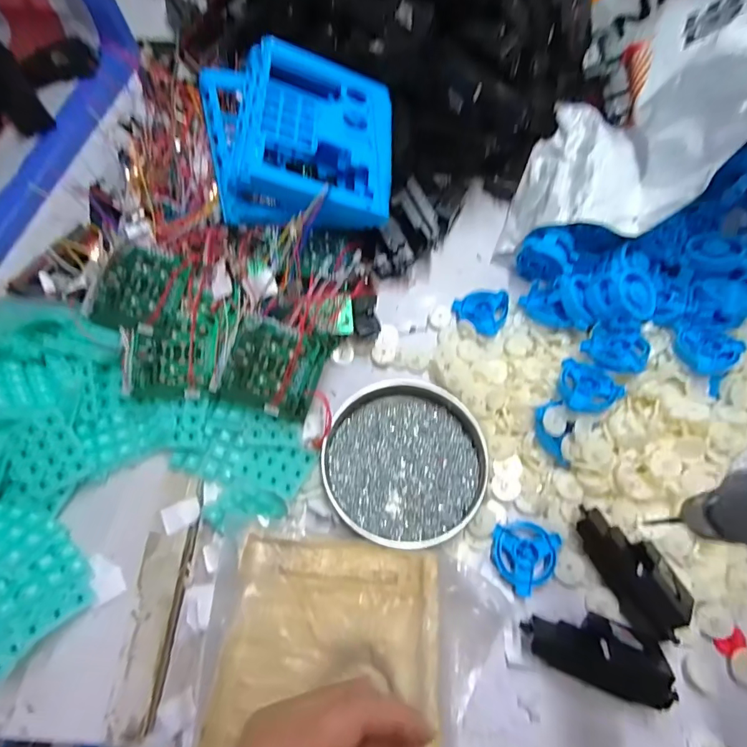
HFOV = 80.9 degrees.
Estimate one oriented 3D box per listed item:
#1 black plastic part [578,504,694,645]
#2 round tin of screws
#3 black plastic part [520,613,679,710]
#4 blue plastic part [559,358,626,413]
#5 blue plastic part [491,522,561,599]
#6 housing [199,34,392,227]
[{"bbox_3d":[0.201,0.149,0.336,0.048,0.027,0.100,-27,69,-11],"label":"black plastic part"},{"bbox_3d":[0.026,0.074,0.375,0.133,0.022,0.133,17,68,7],"label":"round tin of screws"},{"bbox_3d":[0.161,0.201,0.317,0.100,0.024,0.045,20,68,8],"label":"black plastic part"},{"bbox_3d":[0.184,0.007,0.378,0.053,0.011,0.052,0,67,0],"label":"blue plastic part"},{"bbox_3d":[0.118,0.145,0.348,0.051,0.008,0.052,0,67,0],"label":"blue plastic part"},{"bbox_3d":[-0.063,-0.208,0.393,0.171,0.059,0.174,-2,76,-11],"label":"housing"}]

